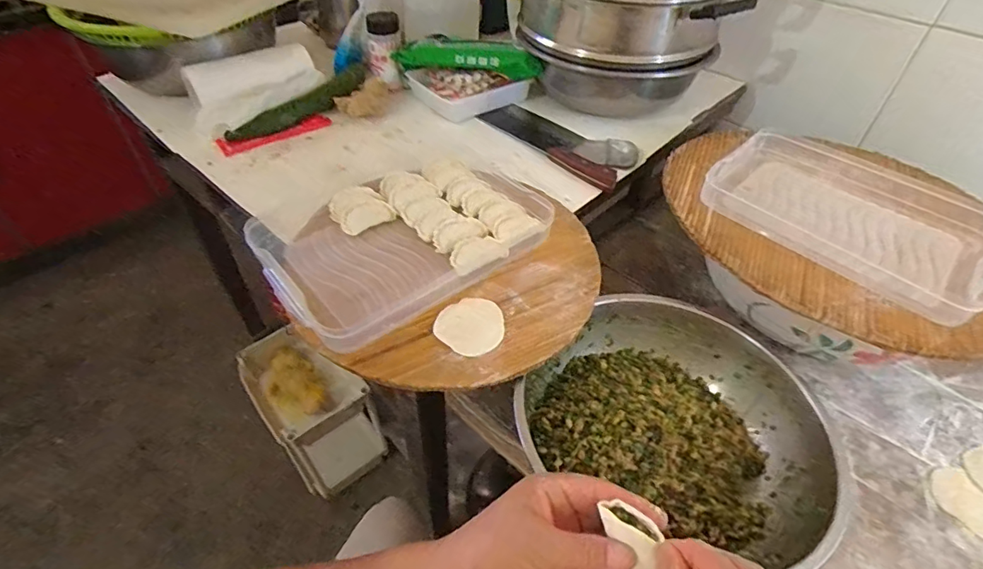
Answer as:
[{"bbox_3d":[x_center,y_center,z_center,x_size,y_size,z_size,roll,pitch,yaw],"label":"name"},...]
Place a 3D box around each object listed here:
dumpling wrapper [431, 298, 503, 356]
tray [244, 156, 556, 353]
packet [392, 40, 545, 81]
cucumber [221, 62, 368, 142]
[{"bbox_3d":[-0.019,0.041,0.520,0.068,0.004,0.069,1,46,-1],"label":"dumpling wrapper"},{"bbox_3d":[-0.096,-0.064,0.601,0.319,0.035,0.211,-32,54,-28],"label":"tray"},{"bbox_3d":[-0.036,-0.368,0.841,0.243,0.056,0.066,-7,46,-9],"label":"packet"},{"bbox_3d":[-0.300,-0.292,0.831,0.045,0.041,0.282,29,52,24],"label":"cucumber"}]

